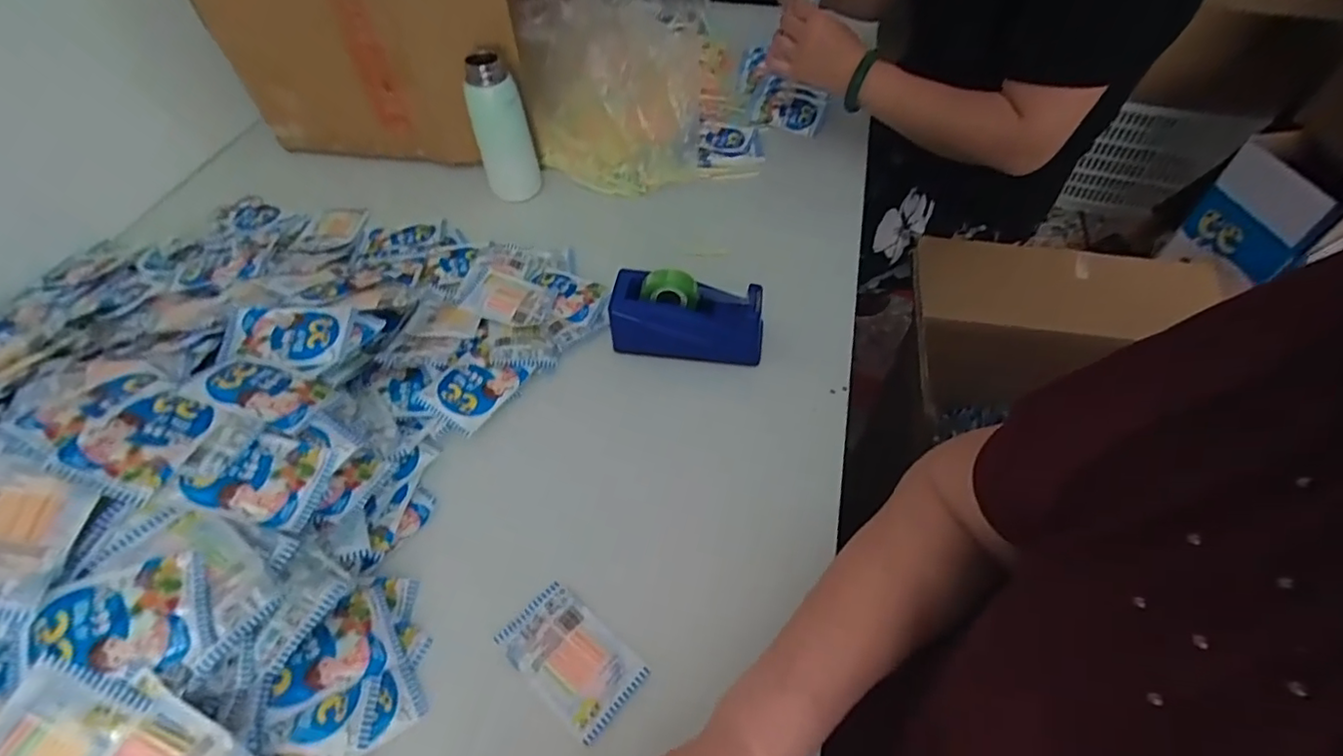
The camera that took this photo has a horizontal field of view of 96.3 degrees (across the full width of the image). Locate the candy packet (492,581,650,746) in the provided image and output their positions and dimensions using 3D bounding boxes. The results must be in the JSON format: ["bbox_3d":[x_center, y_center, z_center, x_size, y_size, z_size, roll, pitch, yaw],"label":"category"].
[{"bbox_3d":[-0.075,0.204,0.440,0.102,0.008,0.063,34,60,24],"label":"candy packet"}]

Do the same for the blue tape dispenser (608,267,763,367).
[{"bbox_3d":[0.016,-0.065,0.589,0.147,0.072,0.055,6,53,6],"label":"blue tape dispenser"}]

